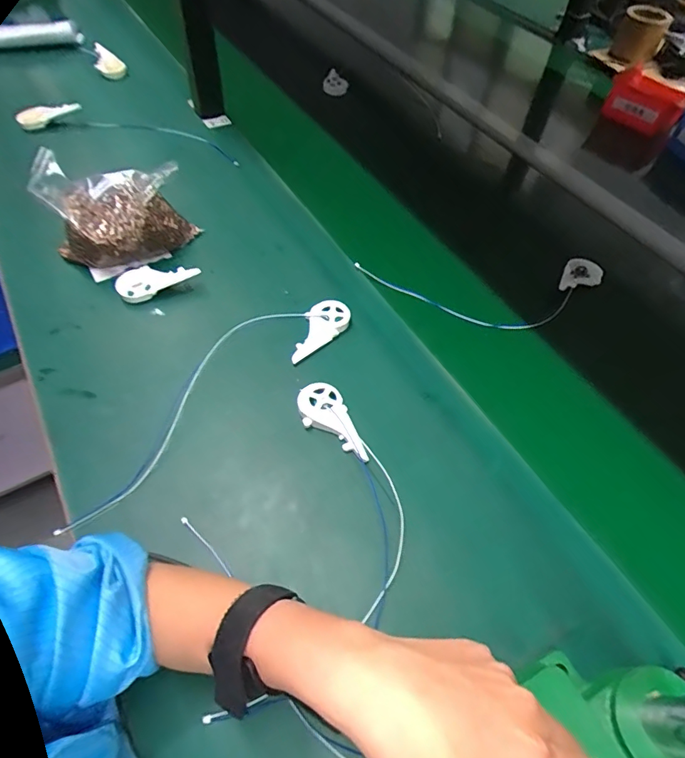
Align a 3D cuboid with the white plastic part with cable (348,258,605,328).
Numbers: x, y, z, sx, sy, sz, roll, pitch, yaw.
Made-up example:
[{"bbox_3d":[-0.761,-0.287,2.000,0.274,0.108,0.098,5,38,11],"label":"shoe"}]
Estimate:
[{"bbox_3d":[0.180,-0.104,0.583,0.315,0.035,0.099,-2,55,-5],"label":"white plastic part with cable"}]

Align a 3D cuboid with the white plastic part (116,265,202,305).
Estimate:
[{"bbox_3d":[-0.223,-0.121,0.568,0.099,0.015,0.048,-12,56,3],"label":"white plastic part"}]

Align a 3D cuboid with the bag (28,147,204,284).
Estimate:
[{"bbox_3d":[-0.288,-0.216,0.601,0.167,0.091,0.140,-23,60,-19],"label":"bag"}]

